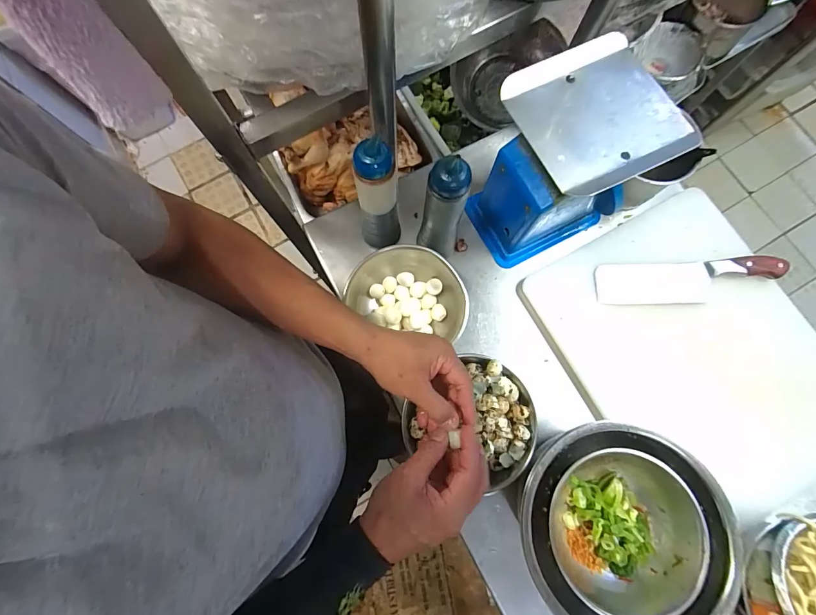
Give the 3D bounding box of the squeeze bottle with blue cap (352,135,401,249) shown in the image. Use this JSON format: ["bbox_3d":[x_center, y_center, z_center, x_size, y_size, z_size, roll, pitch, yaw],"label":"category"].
[{"bbox_3d":[-0.043,-0.148,0.502,0.058,0.208,0.049,-5,78,-1],"label":"squeeze bottle with blue cap"}]

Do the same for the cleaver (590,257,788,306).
[{"bbox_3d":[0.427,-0.041,0.554,0.273,0.025,0.064,-2,78,0],"label":"cleaver"}]

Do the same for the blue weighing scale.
[{"bbox_3d":[0.201,-0.184,0.501,0.171,0.231,0.157,-25,79,-5],"label":"blue weighing scale"}]

